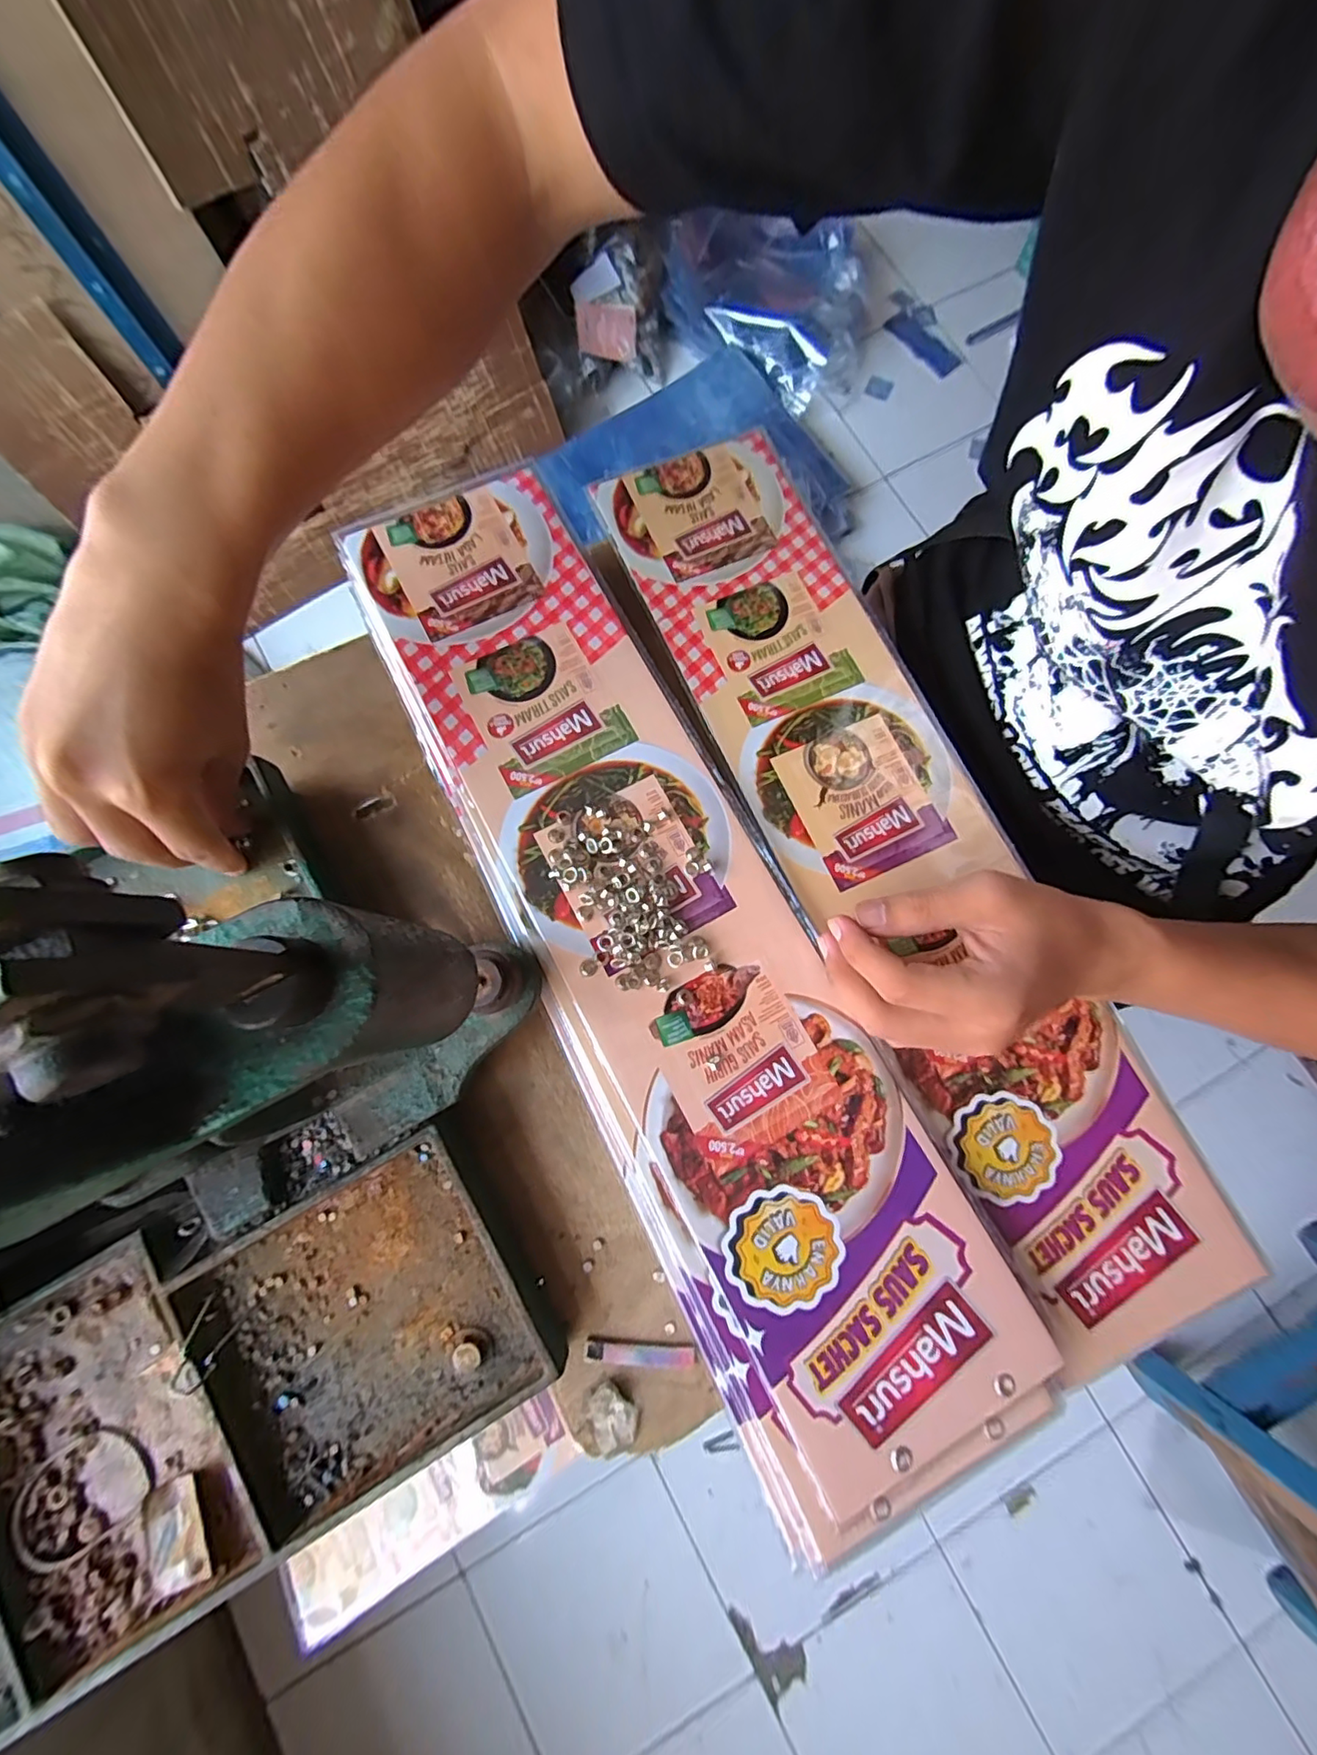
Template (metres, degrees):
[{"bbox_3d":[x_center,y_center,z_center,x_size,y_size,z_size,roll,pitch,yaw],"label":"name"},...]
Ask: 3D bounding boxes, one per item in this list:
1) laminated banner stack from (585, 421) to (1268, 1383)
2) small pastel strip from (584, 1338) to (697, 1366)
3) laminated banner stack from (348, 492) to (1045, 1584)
[{"bbox_3d":[0.132,-0.034,0.342,0.131,0.018,0.567,-24,79,-4],"label":"laminated banner stack"},{"bbox_3d":[-0.009,0.239,0.290,0.055,0.004,0.010,2,80,0],"label":"small pastel strip"},{"bbox_3d":[-0.007,0.020,0.318,0.146,0.031,0.567,-27,81,-5],"label":"laminated banner stack"}]

